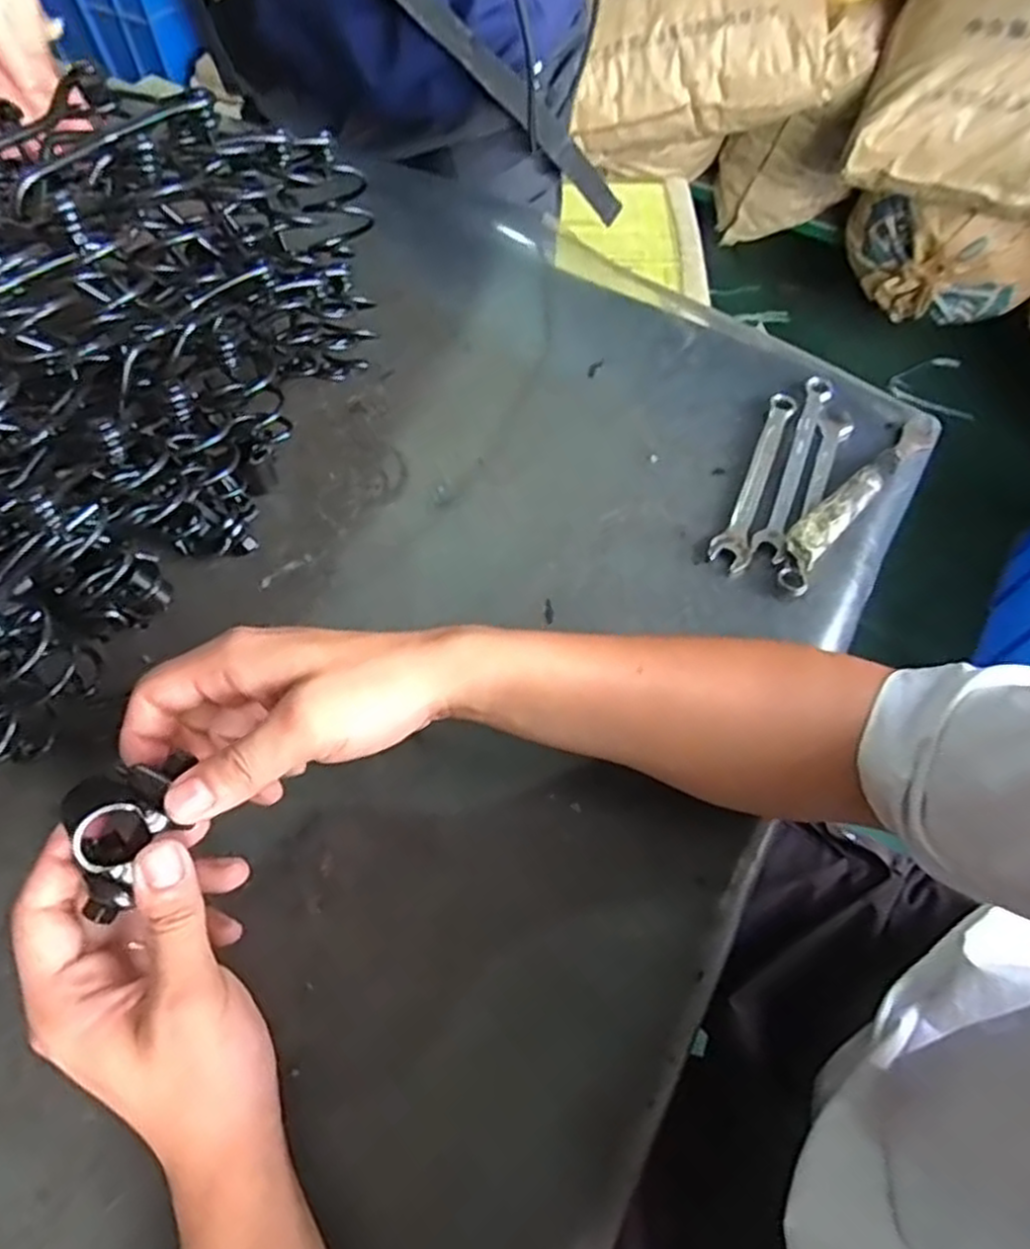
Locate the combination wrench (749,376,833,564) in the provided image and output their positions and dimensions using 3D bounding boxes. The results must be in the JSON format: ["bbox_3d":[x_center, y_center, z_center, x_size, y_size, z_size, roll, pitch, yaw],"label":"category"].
[{"bbox_3d":[0.200,-0.115,0.531,0.023,0.010,0.165,22,65,8],"label":"combination wrench"}]

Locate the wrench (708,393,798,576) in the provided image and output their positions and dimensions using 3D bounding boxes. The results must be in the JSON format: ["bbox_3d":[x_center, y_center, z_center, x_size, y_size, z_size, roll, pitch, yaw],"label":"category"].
[{"bbox_3d":[0.171,-0.103,0.527,0.025,0.010,0.156,23,65,9],"label":"wrench"}]

